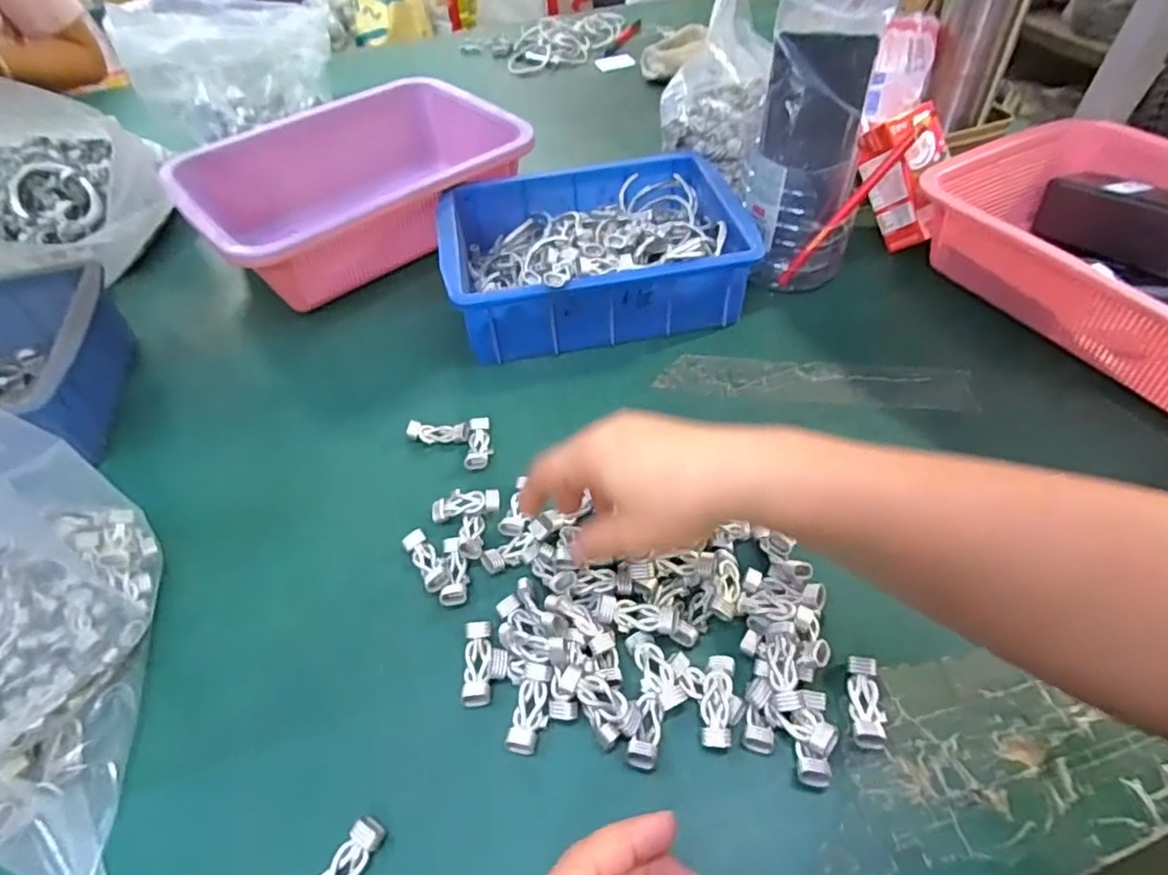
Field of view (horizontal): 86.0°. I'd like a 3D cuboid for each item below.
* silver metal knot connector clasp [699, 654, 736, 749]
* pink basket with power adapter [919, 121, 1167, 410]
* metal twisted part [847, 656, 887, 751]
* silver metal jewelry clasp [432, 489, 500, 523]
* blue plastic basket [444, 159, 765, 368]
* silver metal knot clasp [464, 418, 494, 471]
[{"bbox_3d":[0.069,0.134,0.322,0.016,0.009,0.045,7,50,7],"label":"silver metal knot connector clasp"},{"bbox_3d":[0.436,-0.131,0.486,0.222,0.094,0.298,-21,52,-16],"label":"pink basket with power adapter"},{"bbox_3d":[0.145,0.135,0.319,0.016,0.009,0.045,8,50,8],"label":"metal twisted part"},{"bbox_3d":[-0.078,0.043,0.407,0.046,0.008,0.017,-10,48,12],"label":"silver metal jewelry clasp"},{"bbox_3d":[0.005,-0.160,0.541,0.243,0.078,0.178,-10,50,-7],"label":"blue plastic basket"},{"bbox_3d":[-0.075,0.004,0.450,0.018,0.005,0.045,0,49,1],"label":"silver metal knot clasp"}]

